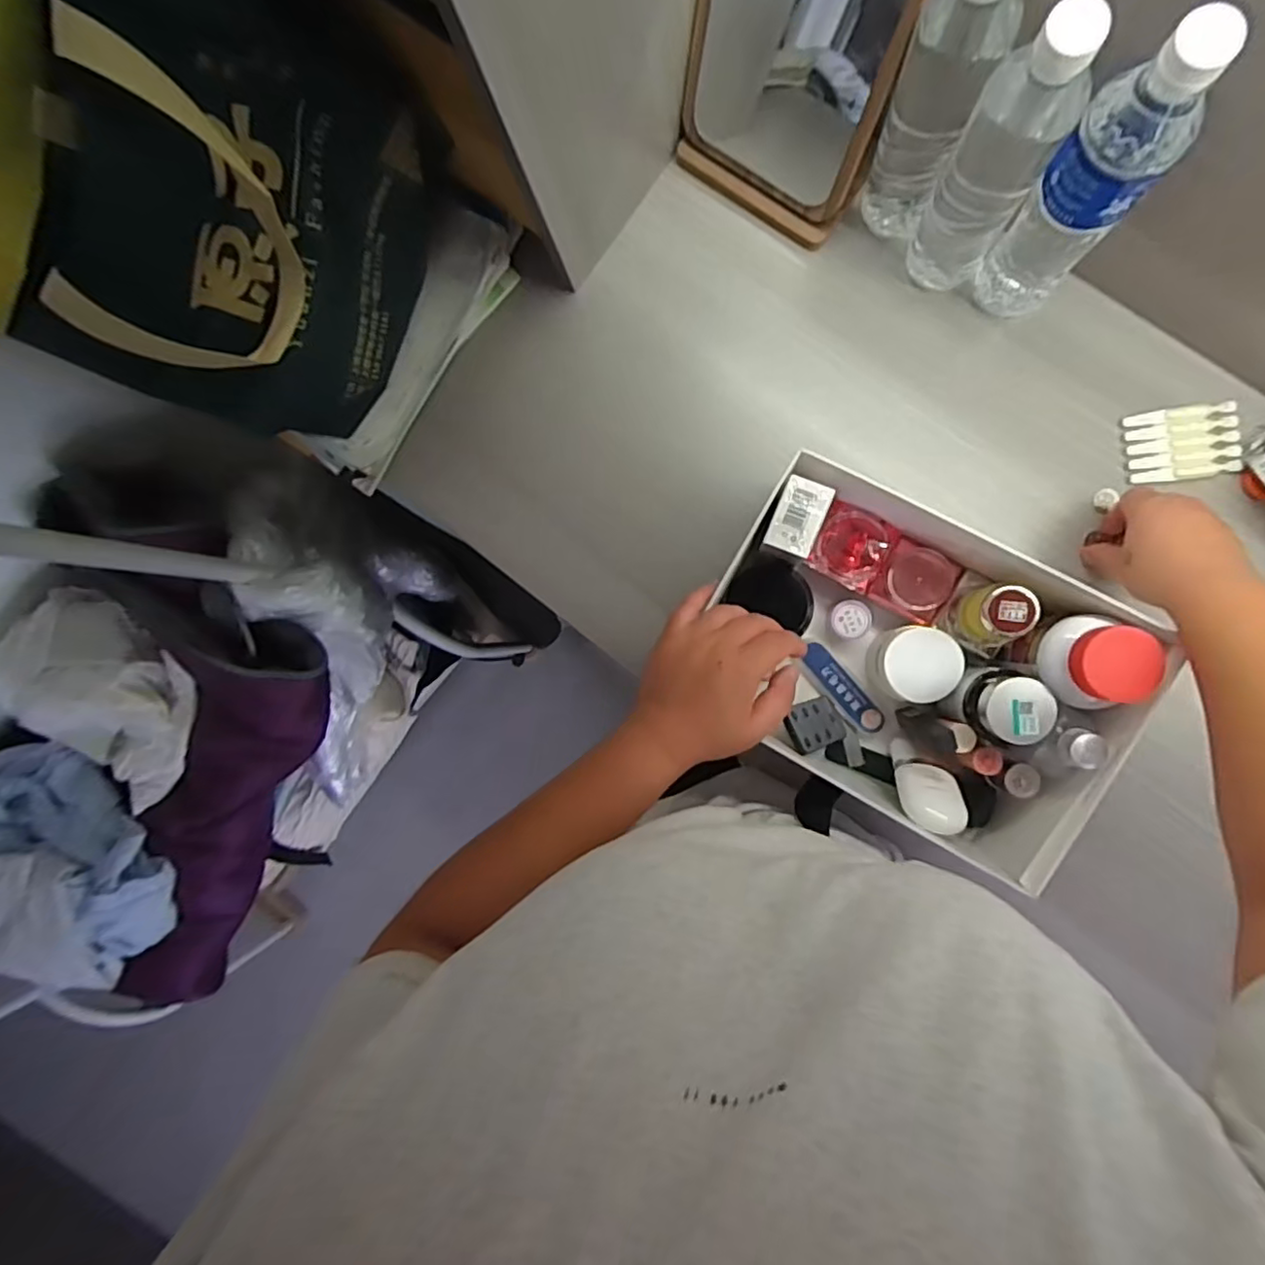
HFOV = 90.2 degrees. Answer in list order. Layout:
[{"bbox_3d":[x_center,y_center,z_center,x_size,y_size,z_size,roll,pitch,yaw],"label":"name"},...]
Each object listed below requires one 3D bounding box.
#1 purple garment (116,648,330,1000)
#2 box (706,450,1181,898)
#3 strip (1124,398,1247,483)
[{"bbox_3d":[-0.594,0.294,0.887,0.159,0.131,0.687,31,110,7],"label":"purple garment"},{"bbox_3d":[0.210,0.020,0.495,0.293,0.122,0.230,28,94,7],"label":"box"},{"bbox_3d":[0.451,-0.155,0.516,0.080,0.010,0.056,-5,89,8],"label":"strip"}]

